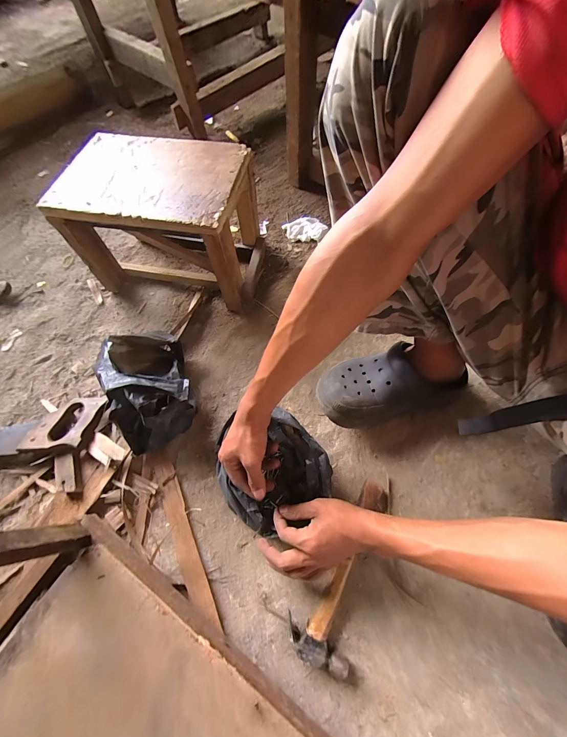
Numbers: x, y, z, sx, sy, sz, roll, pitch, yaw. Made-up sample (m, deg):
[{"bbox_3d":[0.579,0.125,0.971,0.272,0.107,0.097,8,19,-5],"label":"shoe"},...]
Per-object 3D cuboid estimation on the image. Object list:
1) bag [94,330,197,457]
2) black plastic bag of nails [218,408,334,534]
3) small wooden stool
[{"bbox_3d":[-0.234,0.025,0.494,0.134,0.112,0.181,-24,67,-9],"label":"bag"},{"bbox_3d":[-0.021,0.156,0.466,0.158,0.074,0.163,-32,68,-12],"label":"black plastic bag of nails"},{"bbox_3d":[-0.223,-0.291,0.612,0.349,0.228,0.236,11,66,7],"label":"small wooden stool"}]

